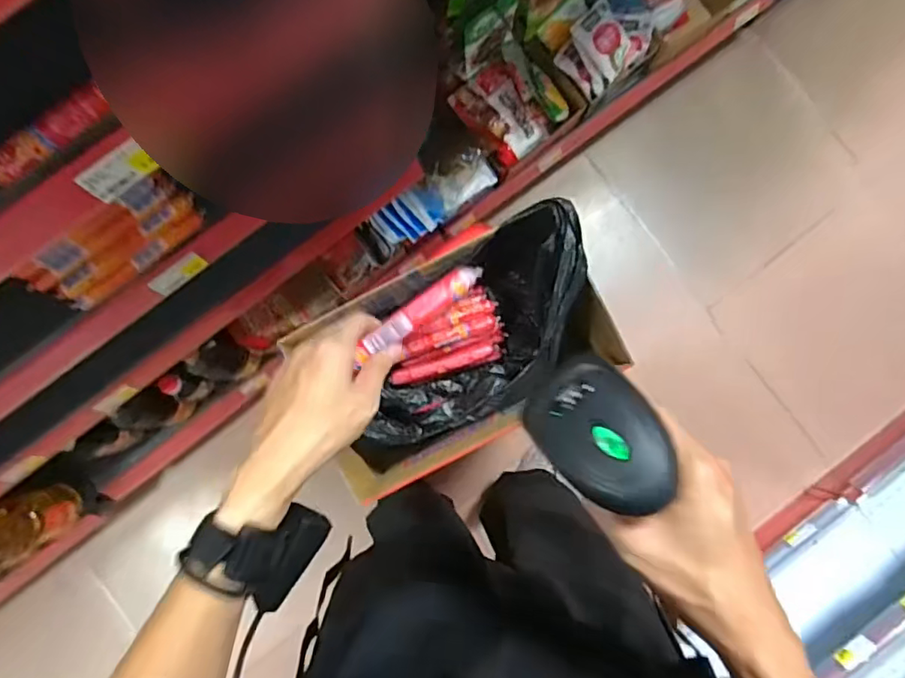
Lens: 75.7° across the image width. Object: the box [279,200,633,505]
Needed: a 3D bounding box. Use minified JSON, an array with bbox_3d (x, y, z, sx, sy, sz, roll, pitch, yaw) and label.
[{"bbox_3d":[0.025,0.006,0.783,0.334,0.225,0.215,-29,88,-1],"label":"box"}]

